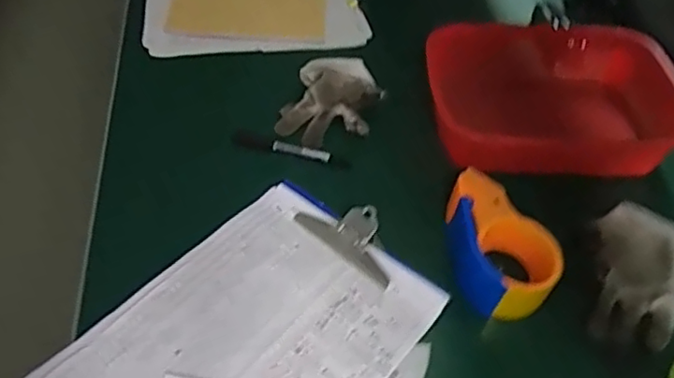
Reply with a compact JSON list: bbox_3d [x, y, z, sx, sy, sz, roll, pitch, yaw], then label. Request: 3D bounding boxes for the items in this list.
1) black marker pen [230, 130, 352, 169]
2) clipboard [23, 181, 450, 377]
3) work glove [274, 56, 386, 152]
[{"bbox_3d":[-0.053,-0.044,0.702,0.141,0.022,0.016,16,51,7],"label":"black marker pen"},{"bbox_3d":[-0.074,0.129,0.531,0.215,0.018,0.312,35,55,21],"label":"clipboard"},{"bbox_3d":[-0.004,-0.105,0.739,0.104,0.023,0.132,17,67,9],"label":"work glove"}]

